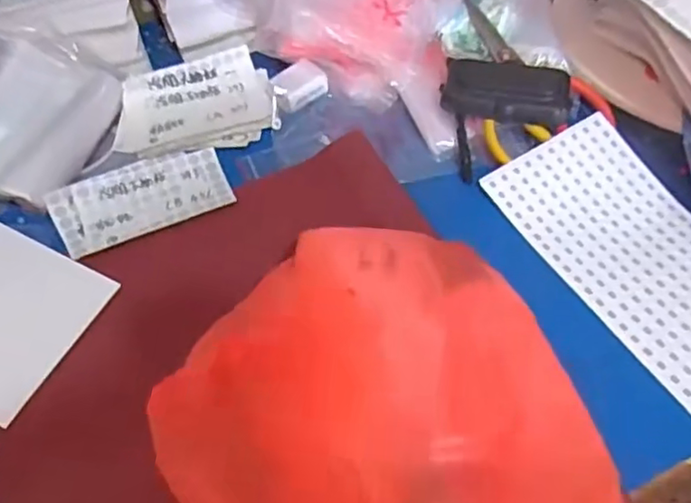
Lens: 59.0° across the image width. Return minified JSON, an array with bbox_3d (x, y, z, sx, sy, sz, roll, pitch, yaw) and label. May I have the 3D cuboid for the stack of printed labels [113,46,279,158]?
[{"bbox_3d":[-0.141,-0.143,0.580,0.143,0.024,0.110,-9,60,-5],"label":"stack of printed labels"}]

